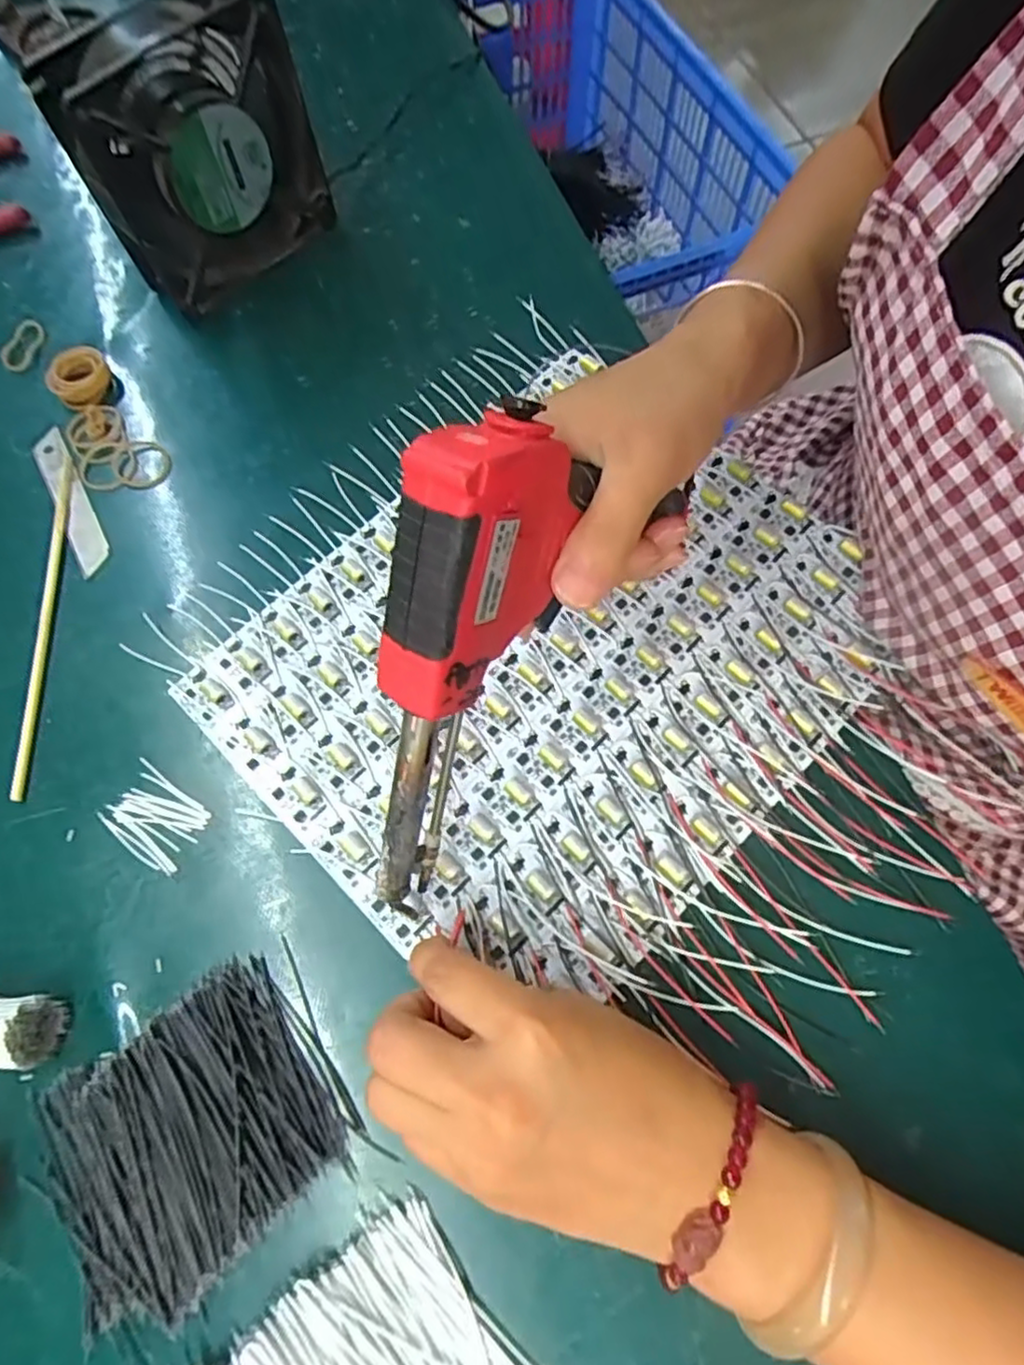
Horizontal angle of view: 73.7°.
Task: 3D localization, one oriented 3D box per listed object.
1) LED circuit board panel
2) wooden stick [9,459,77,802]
[{"bbox_3d":[0.018,-0.019,0.334,0.290,0.012,0.243,-43,74,-13],"label":"LED circuit board panel"},{"bbox_3d":[-0.239,-0.035,0.351,0.008,0.007,0.191,-5,70,1],"label":"wooden stick"}]

